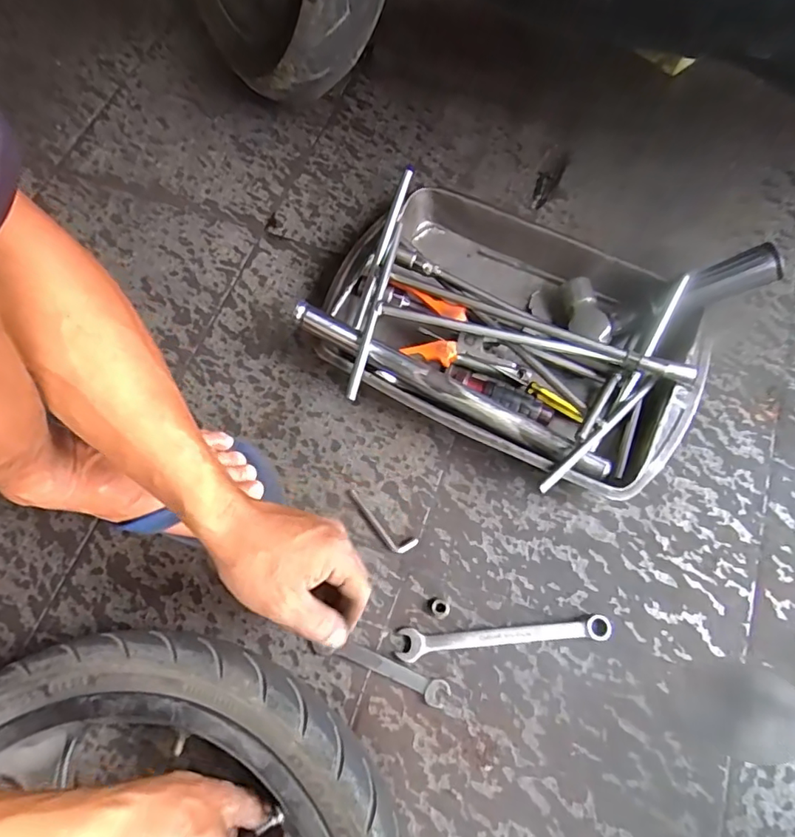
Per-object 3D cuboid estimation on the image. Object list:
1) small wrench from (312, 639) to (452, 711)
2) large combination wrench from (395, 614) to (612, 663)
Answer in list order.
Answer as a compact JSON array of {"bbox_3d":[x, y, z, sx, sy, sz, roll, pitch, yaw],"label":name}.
[{"bbox_3d":[-0.015,0.217,0.457,0.122,0.004,0.020,19,71,8],"label":"small wrench"},{"bbox_3d":[0.093,0.190,0.462,0.184,0.009,0.024,-6,69,-1],"label":"large combination wrench"}]

